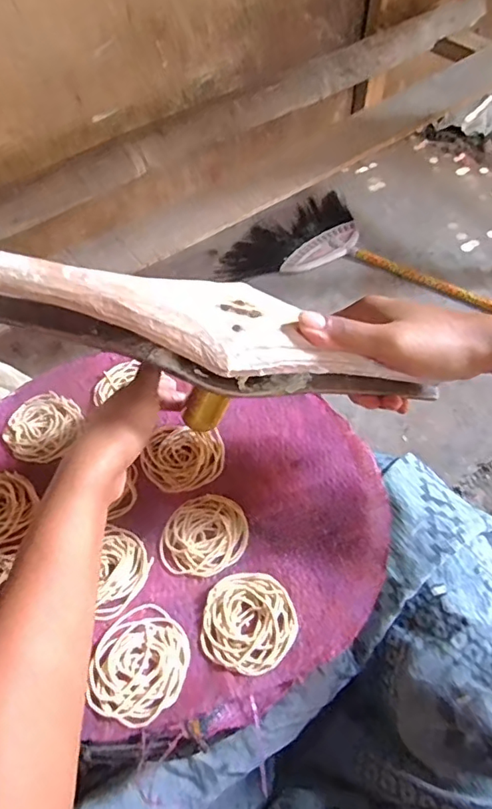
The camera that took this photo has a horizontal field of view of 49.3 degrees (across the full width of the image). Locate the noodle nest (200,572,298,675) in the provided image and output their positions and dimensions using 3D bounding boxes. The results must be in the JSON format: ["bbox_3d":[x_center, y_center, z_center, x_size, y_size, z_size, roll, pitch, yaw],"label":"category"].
[{"bbox_3d":[0.002,0.154,0.384,0.066,0.007,0.066,-1,55,2],"label":"noodle nest"}]

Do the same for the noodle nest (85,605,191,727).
[{"bbox_3d":[-0.072,0.179,0.370,0.065,0.006,0.070,-1,55,2],"label":"noodle nest"}]

